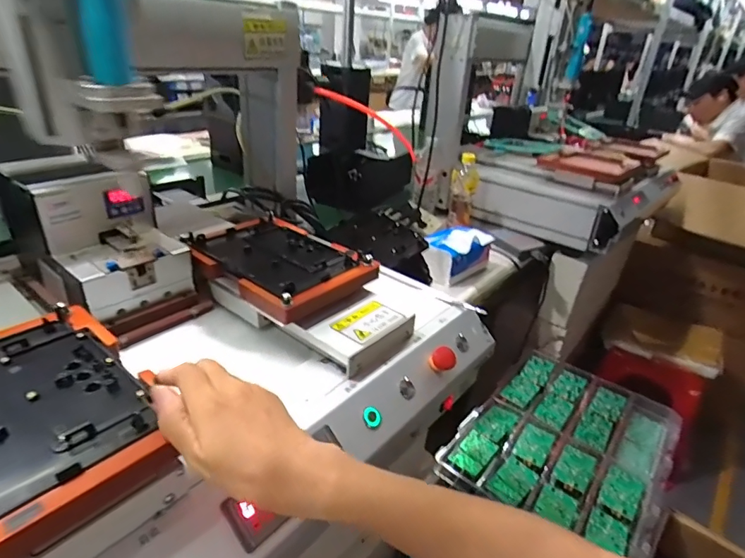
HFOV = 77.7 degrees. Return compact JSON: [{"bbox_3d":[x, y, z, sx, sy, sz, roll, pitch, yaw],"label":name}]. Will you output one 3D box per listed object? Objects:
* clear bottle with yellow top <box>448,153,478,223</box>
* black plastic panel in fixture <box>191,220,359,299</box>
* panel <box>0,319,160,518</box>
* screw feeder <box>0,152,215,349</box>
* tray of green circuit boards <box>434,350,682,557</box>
[{"bbox_3d":[0.232,-0.230,1.178,0.065,0.180,0.076,10,28,8],"label":"clear bottle with yellow top"},{"bbox_3d":[-0.130,-0.033,0.600,0.198,0.025,0.147,23,32,29],"label":"black plastic panel in fixture"},{"bbox_3d":[-0.259,0.091,0.345,0.182,0.014,0.133,25,33,32],"label":"panel"},{"bbox_3d":[-0.316,-0.041,0.543,0.184,0.161,0.146,24,33,30],"label":"screw feeder"},{"bbox_3d":[0.401,0.335,0.956,0.368,0.053,0.480,24,33,31],"label":"tray of green circuit boards"}]

